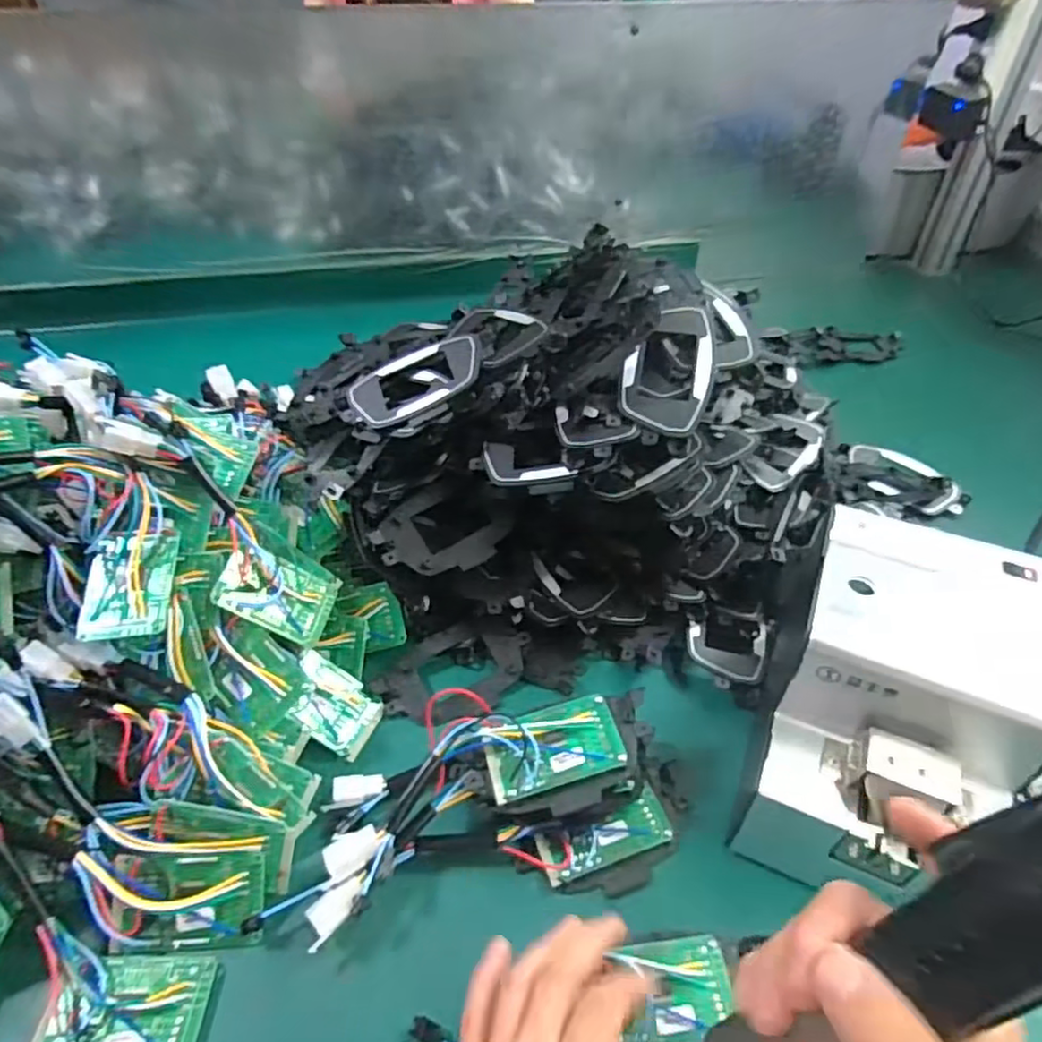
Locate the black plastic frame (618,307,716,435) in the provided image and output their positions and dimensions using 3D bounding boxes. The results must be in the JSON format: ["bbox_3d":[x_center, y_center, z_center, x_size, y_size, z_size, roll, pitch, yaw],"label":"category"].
[{"bbox_3d":[0.101,-0.106,0.452,0.060,0.010,0.100,9,70,14],"label":"black plastic frame"}]

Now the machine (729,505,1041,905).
[{"bbox_3d":[0.212,0.115,0.386,0.126,0.143,0.183,19,47,18],"label":"machine"}]

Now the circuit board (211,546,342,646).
[{"bbox_3d":[-0.164,0.047,0.450,0.011,0.076,0.053,-17,47,46],"label":"circuit board"}]

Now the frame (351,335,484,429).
[{"bbox_3d":[-0.076,-0.101,0.485,0.101,0.014,0.061,-28,55,1],"label":"frame"}]

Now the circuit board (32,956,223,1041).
[{"bbox_3d":[-0.201,0.250,0.335,0.080,0.018,0.049,-1,44,-2],"label":"circuit board"}]

